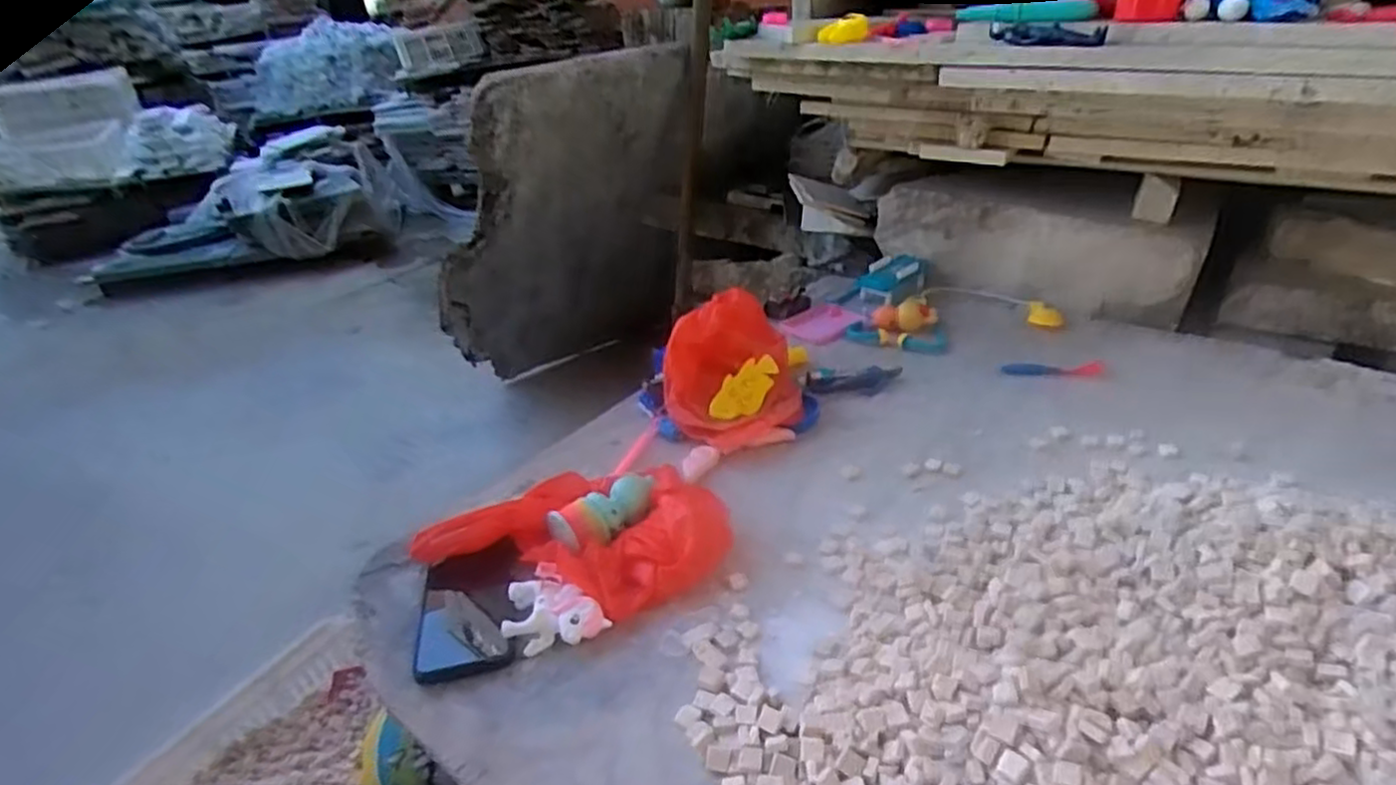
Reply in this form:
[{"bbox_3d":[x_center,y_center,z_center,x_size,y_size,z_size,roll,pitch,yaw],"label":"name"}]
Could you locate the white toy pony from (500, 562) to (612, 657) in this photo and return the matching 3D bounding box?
[{"bbox_3d":[-0.132,0.191,0.622,0.072,0.032,0.092,-29,38,-34],"label":"white toy pony"}]

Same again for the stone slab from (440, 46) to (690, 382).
[{"bbox_3d":[-0.281,-0.276,1.524,0.504,0.976,0.056,-26,69,-23],"label":"stone slab"}]

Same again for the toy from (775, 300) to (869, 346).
[{"bbox_3d":[0.186,-0.106,1.107,0.106,0.022,0.090,-24,35,-28],"label":"toy"}]

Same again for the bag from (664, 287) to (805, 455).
[{"bbox_3d":[0.040,-0.033,0.873,0.157,0.141,0.150,-5,30,2],"label":"bag"}]

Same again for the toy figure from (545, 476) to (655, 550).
[{"bbox_3d":[-0.087,0.113,0.706,0.050,0.035,0.118,22,41,39],"label":"toy figure"}]

